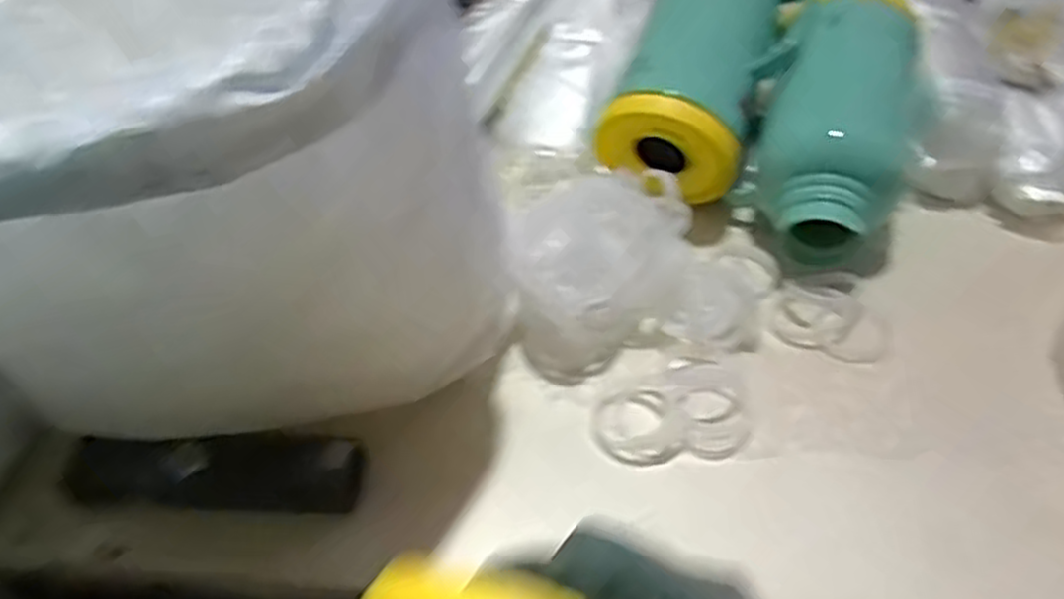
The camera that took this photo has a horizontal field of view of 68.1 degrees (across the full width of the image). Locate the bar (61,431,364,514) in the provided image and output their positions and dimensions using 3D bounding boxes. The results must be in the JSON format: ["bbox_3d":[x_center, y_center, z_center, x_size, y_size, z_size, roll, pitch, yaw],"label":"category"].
[{"bbox_3d":[-0.221,0.120,0.553,0.194,0.035,0.045,0,45,2],"label":"bar"}]

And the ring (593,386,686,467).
[{"bbox_3d":[0.079,0.097,0.611,0.062,0.016,0.066,-1,45,1],"label":"ring"}]

